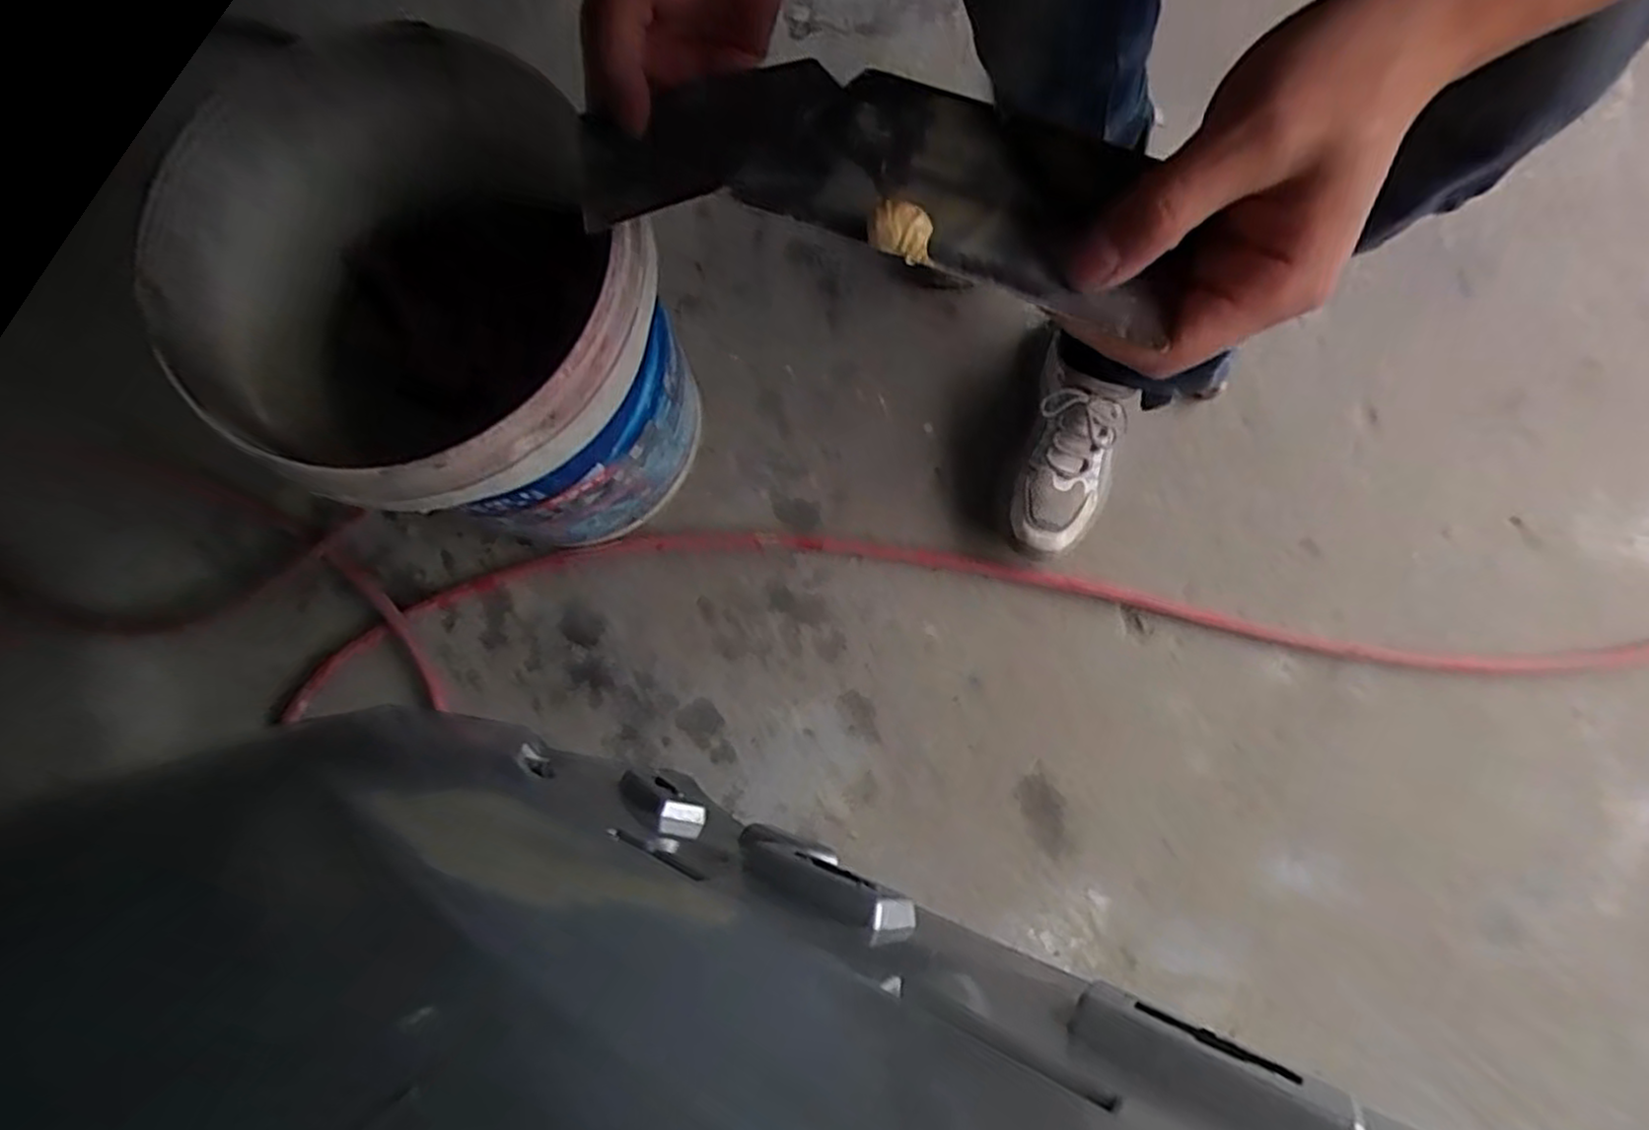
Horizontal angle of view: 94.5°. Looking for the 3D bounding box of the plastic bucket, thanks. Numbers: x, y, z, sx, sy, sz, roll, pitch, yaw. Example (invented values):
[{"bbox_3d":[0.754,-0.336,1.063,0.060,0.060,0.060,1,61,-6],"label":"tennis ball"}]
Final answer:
[{"bbox_3d":[-0.299,-0.179,0.650,0.339,0.368,0.295,42,83,6],"label":"plastic bucket"}]

